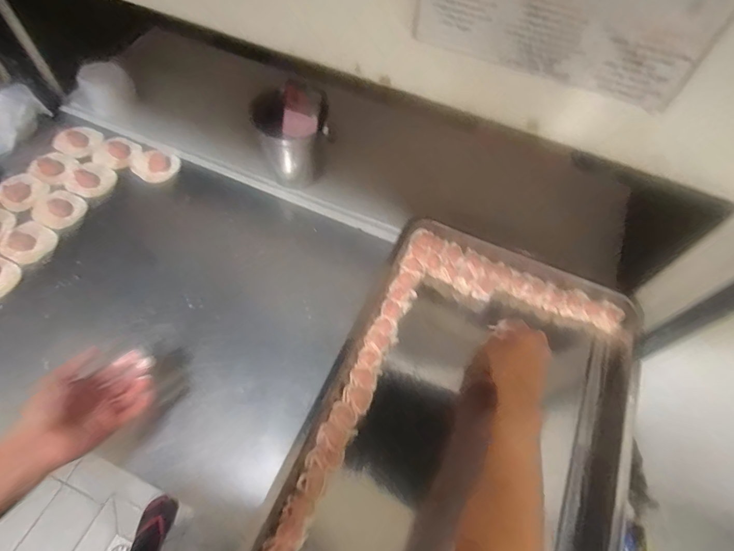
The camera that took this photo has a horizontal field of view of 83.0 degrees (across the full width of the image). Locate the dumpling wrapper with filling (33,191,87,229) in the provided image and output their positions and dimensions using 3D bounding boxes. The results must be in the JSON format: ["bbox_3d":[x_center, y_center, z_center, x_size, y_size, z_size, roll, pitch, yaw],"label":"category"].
[{"bbox_3d":[-0.541,-0.116,0.730,0.081,0.009,0.072,34,64,15],"label":"dumpling wrapper with filling"}]

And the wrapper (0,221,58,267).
[{"bbox_3d":[-0.568,-0.055,0.695,0.087,0.011,0.072,26,62,12],"label":"wrapper"}]

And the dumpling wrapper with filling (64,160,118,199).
[{"bbox_3d":[-0.507,-0.176,0.761,0.083,0.010,0.074,34,64,16],"label":"dumpling wrapper with filling"}]

